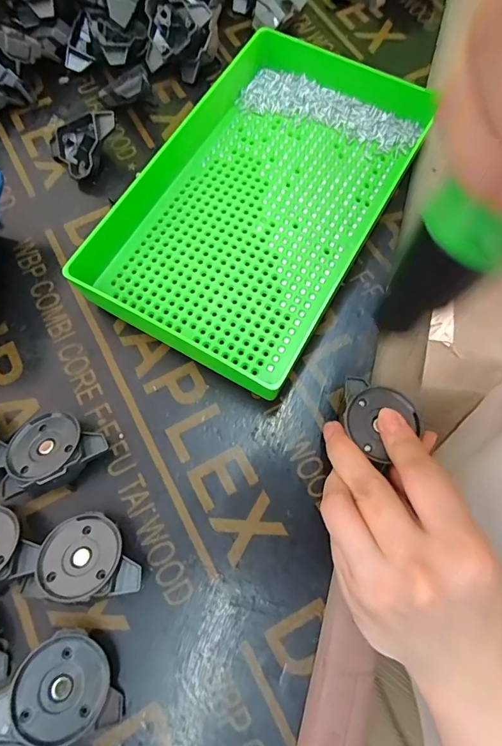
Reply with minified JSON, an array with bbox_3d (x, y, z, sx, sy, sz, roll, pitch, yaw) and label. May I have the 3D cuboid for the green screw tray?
[{"bbox_3d":[0.003,-0.125,0.285,0.165,0.032,0.247,29,76,9],"label":"green screw tray"}]

